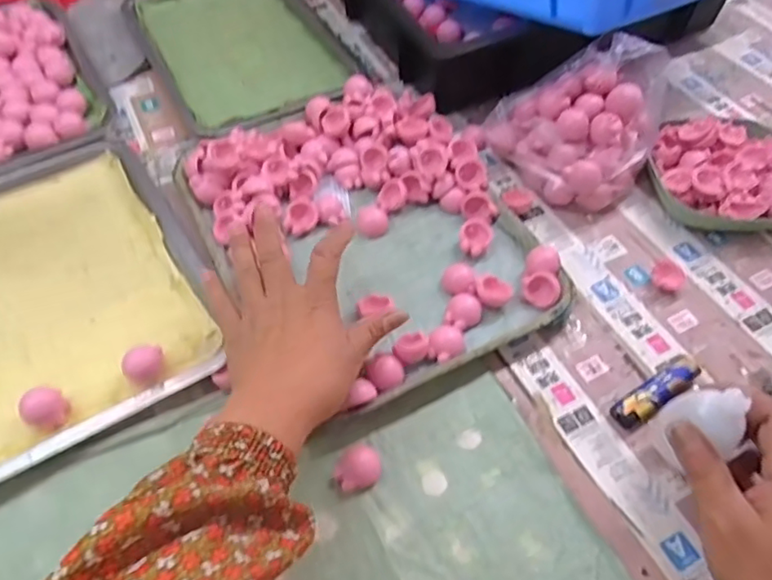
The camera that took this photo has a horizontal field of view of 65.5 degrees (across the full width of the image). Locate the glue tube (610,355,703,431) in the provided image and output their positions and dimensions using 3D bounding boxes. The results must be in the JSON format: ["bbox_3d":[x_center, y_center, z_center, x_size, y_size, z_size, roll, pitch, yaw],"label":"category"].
[{"bbox_3d":[0.210,0.077,0.458,0.085,0.015,0.022,-29,61,-19],"label":"glue tube"}]

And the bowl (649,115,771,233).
[{"bbox_3d":[0.328,-0.114,0.575,0.141,0.045,0.141,0,55,0],"label":"bowl"}]

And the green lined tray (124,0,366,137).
[{"bbox_3d":[-0.180,-0.296,0.725,0.205,0.029,0.319,-27,60,-18],"label":"green lined tray"}]

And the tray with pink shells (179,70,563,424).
[{"bbox_3d":[-0.022,-0.061,0.542,0.257,0.044,0.326,-22,59,-15],"label":"tray with pink shells"}]

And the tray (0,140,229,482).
[{"bbox_3d":[-0.298,0.001,0.508,0.253,0.031,0.310,-29,61,-19],"label":"tray"}]

